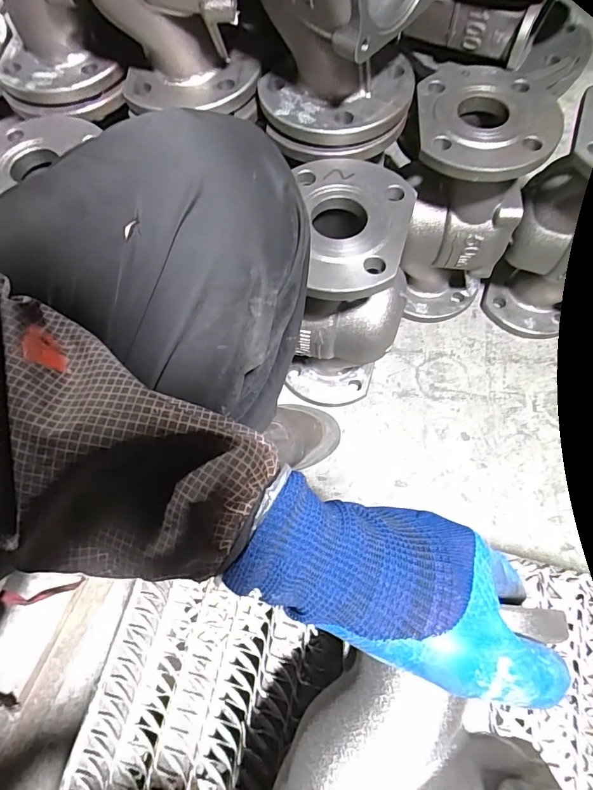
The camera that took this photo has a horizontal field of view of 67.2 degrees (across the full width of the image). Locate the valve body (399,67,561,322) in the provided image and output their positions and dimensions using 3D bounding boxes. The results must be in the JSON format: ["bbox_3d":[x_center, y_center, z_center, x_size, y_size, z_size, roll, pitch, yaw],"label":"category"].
[{"bbox_3d":[0.198,-0.228,0.577,0.141,0.287,0.144,8,68,6],"label":"valve body"}]

